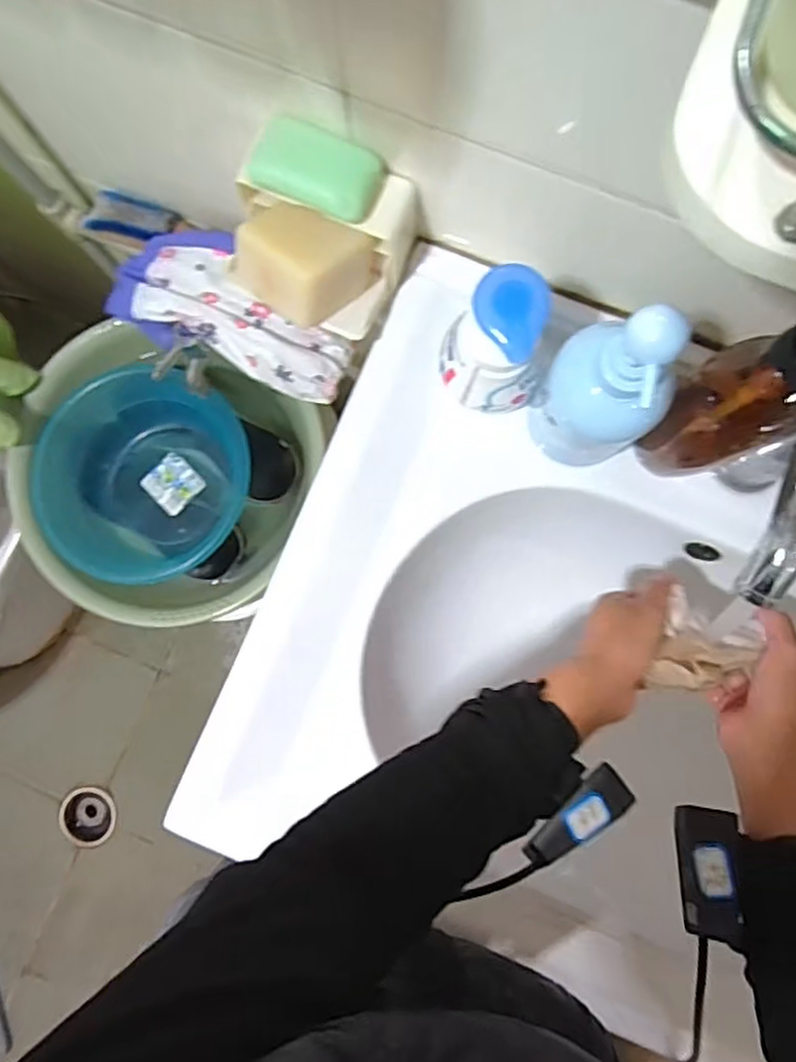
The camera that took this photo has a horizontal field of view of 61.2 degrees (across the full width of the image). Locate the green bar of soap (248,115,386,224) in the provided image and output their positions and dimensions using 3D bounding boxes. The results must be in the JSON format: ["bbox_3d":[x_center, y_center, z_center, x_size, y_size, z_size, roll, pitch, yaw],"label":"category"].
[{"bbox_3d":[-0.053,-0.237,0.439,0.080,0.022,0.046,24,85,4],"label":"green bar of soap"}]

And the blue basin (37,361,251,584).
[{"bbox_3d":[-0.291,-0.058,0.780,0.222,0.127,0.232,0,84,1],"label":"blue basin"}]

